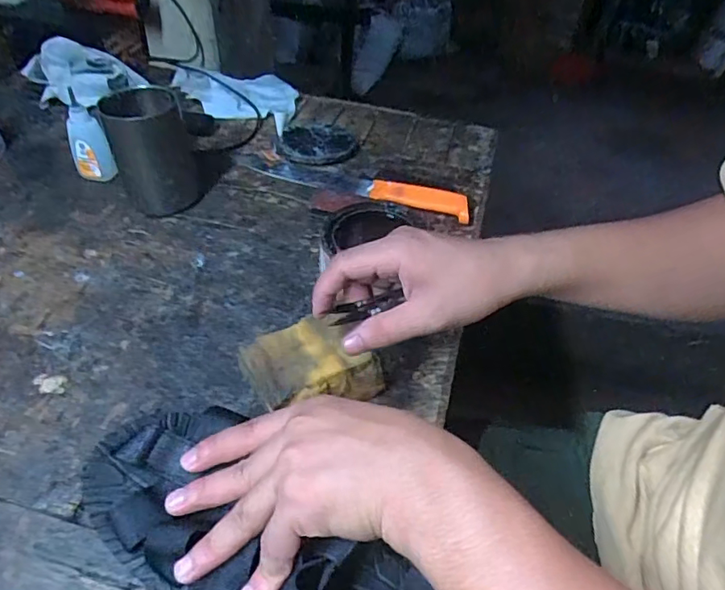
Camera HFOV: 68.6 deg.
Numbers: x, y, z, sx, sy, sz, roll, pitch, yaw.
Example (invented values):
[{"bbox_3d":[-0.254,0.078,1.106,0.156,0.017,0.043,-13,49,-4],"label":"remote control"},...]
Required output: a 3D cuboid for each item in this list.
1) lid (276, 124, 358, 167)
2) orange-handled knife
[{"bbox_3d":[-0.055,-0.186,0.654,0.098,0.016,0.079,-17,51,-21],"label":"lid"},{"bbox_3d":[-0.002,-0.129,0.620,0.254,0.016,0.040,13,47,6],"label":"orange-handled knife"}]

